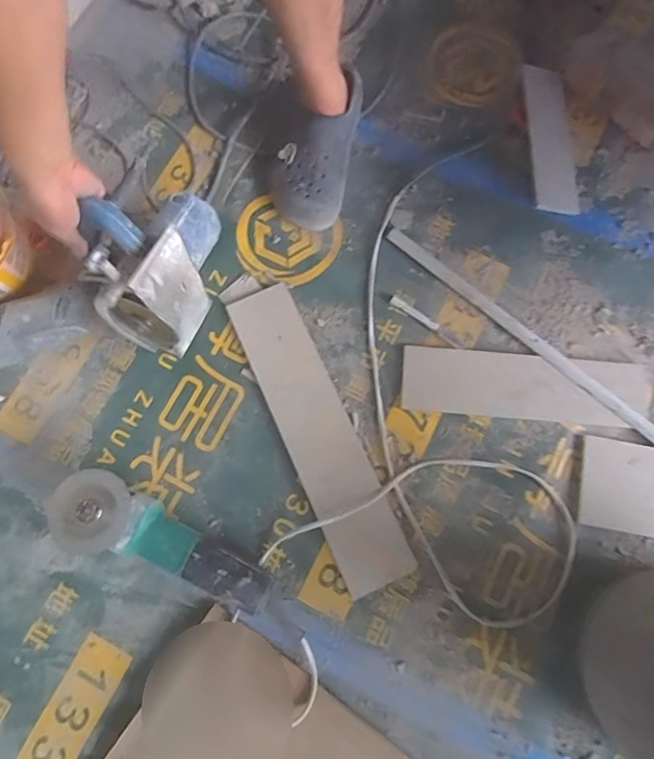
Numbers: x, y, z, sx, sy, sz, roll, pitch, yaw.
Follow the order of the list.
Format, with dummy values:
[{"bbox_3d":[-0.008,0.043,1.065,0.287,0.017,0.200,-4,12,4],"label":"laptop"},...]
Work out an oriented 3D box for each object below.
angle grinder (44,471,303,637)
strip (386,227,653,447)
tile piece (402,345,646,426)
[{"bbox_3d":[-0.174,0.214,0.587,0.321,0.097,0.085,26,78,5],"label":"angle grinder"},{"bbox_3d":[0.352,-0.005,0.675,0.678,0.013,0.027,41,80,10],"label":"strip"},{"bbox_3d":[0.279,0.009,0.679,0.338,0.011,0.094,5,76,3],"label":"tile piece"}]

